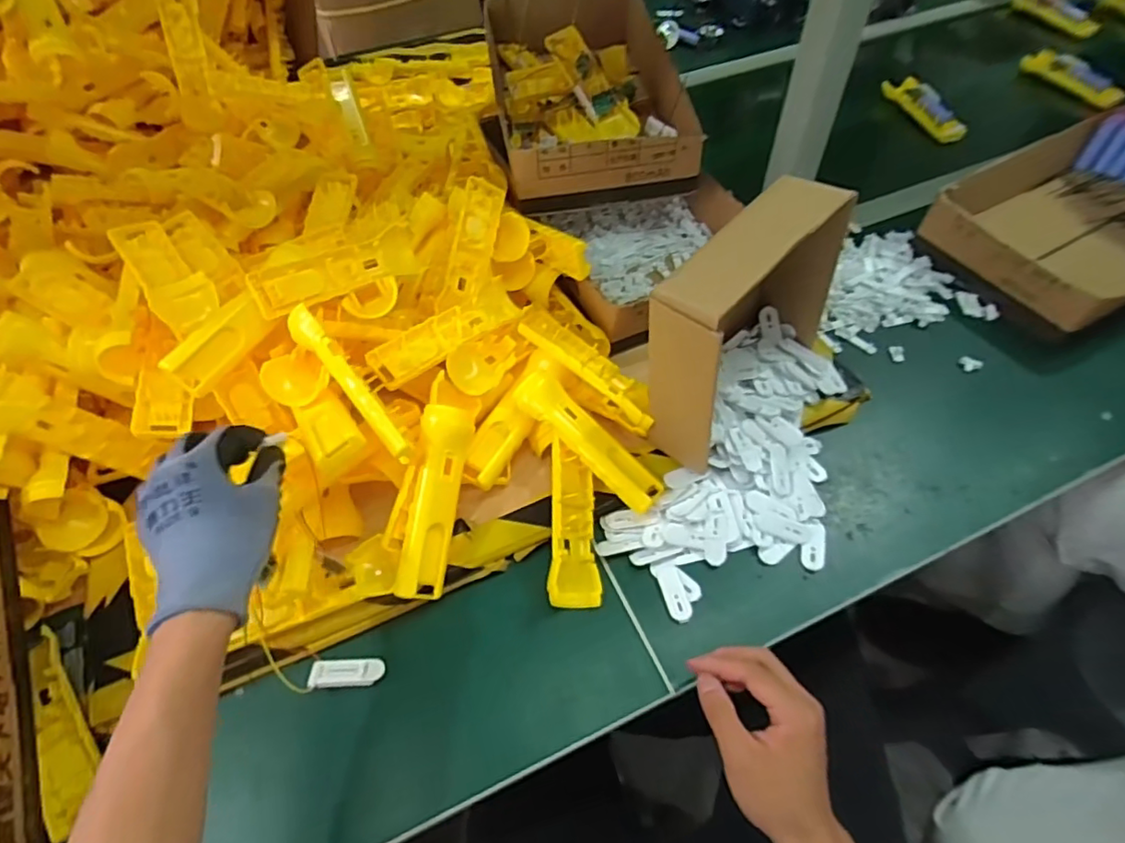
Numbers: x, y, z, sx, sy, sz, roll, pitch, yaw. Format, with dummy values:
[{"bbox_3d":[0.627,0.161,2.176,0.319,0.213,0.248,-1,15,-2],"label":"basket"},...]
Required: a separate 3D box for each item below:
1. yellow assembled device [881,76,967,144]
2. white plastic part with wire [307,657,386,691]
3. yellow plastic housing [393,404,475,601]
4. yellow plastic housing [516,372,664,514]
[{"bbox_3d":[0.565,-0.487,0.925,0.042,0.036,0.170,-13,56,-7],"label":"yellow assembled device"},{"bbox_3d":[-0.176,0.205,0.484,0.057,0.010,0.022,-6,55,-2],"label":"white plastic part with wire"},{"bbox_3d":[-0.110,0.067,0.511,0.040,0.031,0.164,8,79,3],"label":"yellow plastic housing"},{"bbox_3d":[0.025,0.017,0.546,0.159,0.018,0.041,44,67,4],"label":"yellow plastic housing"}]

